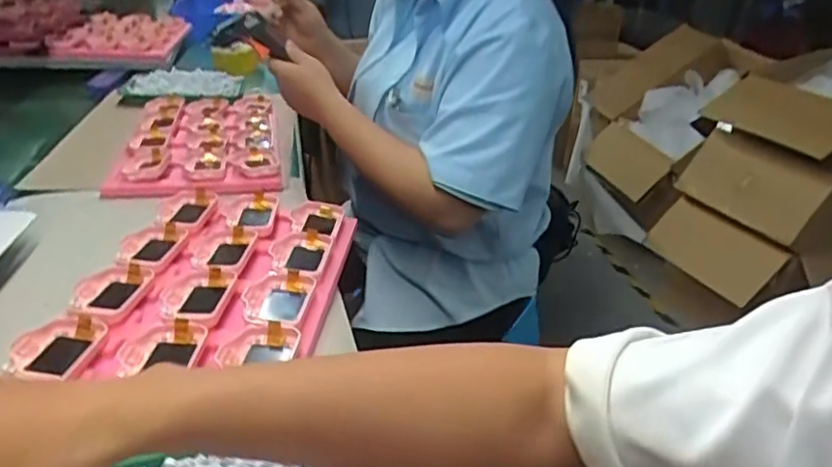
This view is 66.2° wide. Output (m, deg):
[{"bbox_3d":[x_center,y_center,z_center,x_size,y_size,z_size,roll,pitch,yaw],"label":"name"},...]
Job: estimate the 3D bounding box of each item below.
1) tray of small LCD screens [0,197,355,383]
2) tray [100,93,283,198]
[{"bbox_3d":[-0.200,0.049,0.644,0.234,0.036,0.364,5,27,2],"label":"tray of small LCD screens"},{"bbox_3d":[-0.334,-0.155,1.015,0.220,0.025,0.412,-2,28,-12],"label":"tray"}]

